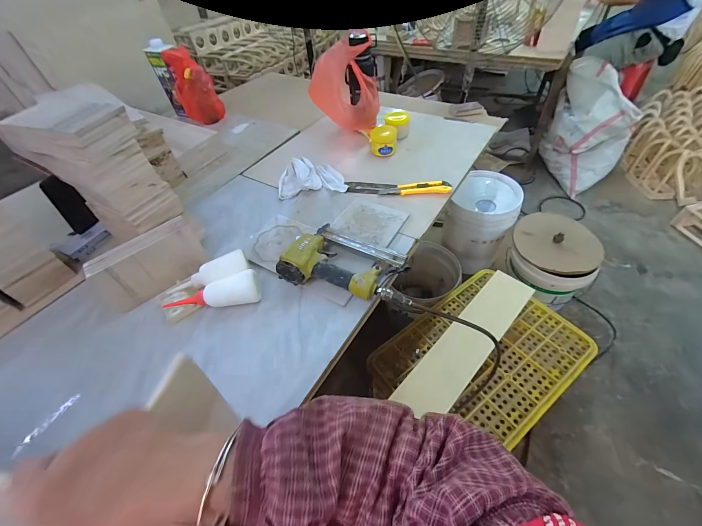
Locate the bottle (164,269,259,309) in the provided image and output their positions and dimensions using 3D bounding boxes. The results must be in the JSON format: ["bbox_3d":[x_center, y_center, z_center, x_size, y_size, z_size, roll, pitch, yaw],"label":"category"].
[{"bbox_3d":[-0.268,0.067,0.584,0.180,0.063,0.049,-15,49,-7],"label":"bottle"}]

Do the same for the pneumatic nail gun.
[{"bbox_3d":[-0.006,-0.011,0.614,0.250,0.066,0.165,10,51,15],"label":"pneumatic nail gun"}]

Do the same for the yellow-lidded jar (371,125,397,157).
[{"bbox_3d":[0.101,-0.377,0.927,0.080,0.060,0.079,0,49,6],"label":"yellow-lidded jar"}]

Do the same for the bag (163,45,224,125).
[{"bbox_3d":[-0.582,-0.654,1.120,0.141,0.226,0.133,-27,52,-16],"label":"bag"}]

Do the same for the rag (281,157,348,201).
[{"bbox_3d":[-0.113,-0.253,0.840,0.193,0.059,0.134,-6,49,2],"label":"rag"}]

